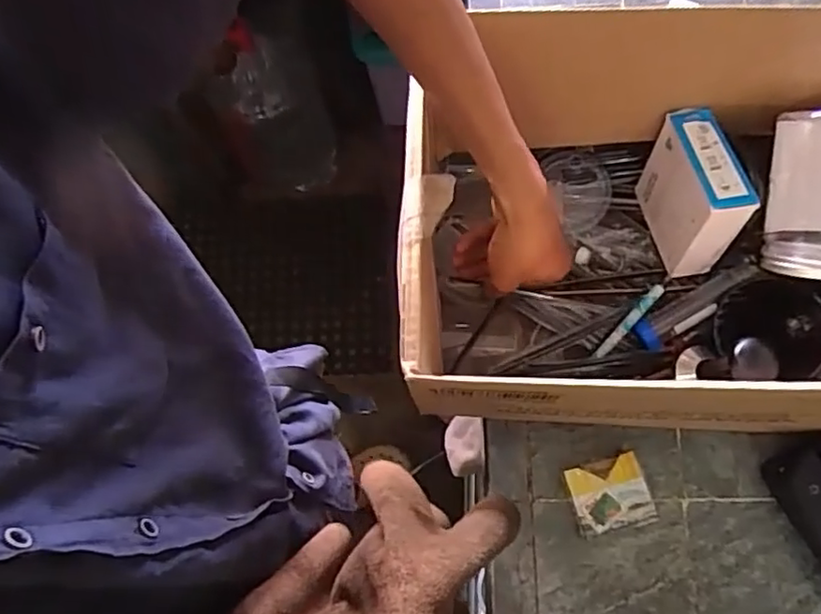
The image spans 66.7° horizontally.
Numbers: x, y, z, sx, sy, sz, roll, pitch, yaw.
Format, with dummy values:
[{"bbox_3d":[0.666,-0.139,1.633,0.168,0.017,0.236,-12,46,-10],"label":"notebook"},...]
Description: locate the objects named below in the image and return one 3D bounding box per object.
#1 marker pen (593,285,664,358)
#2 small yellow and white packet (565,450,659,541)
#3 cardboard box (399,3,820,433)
[{"bbox_3d":[0.208,0.015,0.595,0.011,0.006,0.088,42,103,14],"label":"marker pen"},{"bbox_3d":[0.189,0.181,0.599,0.071,0.030,0.063,-16,73,-2],"label":"small yellow and white packet"},{"bbox_3d":[0.203,-0.054,0.540,0.401,0.221,0.298,2,72,3],"label":"cardboard box"}]

